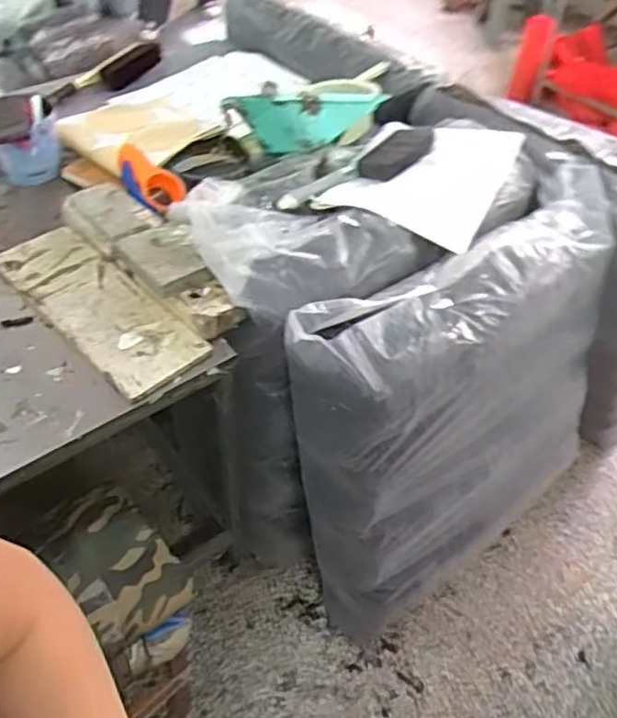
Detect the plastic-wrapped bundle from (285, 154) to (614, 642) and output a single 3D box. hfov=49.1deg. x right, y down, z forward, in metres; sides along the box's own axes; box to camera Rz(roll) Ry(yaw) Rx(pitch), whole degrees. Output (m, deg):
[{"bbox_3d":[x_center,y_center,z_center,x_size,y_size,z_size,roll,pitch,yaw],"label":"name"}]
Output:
[{"bbox_3d":[0.325,0.130,1.419,0.747,0.810,0.312,-33,56,-29],"label":"plastic-wrapped bundle"}]

